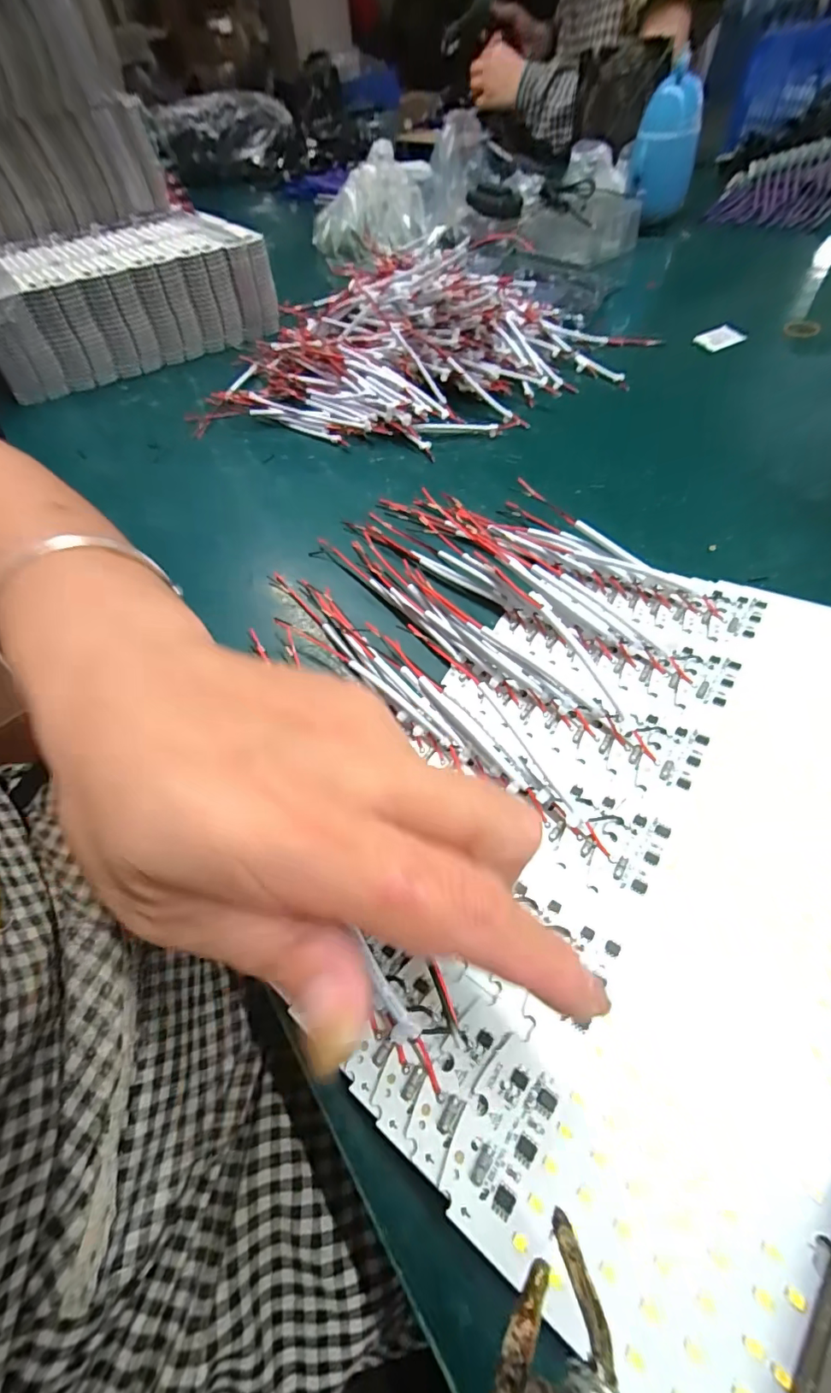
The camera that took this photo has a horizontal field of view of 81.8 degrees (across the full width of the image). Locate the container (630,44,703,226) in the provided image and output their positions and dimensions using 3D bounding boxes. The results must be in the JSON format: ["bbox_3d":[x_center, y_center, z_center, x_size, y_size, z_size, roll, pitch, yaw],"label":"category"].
[{"bbox_3d":[0.332,-0.722,0.640,0.083,0.135,0.087,12,59,13],"label":"container"}]

